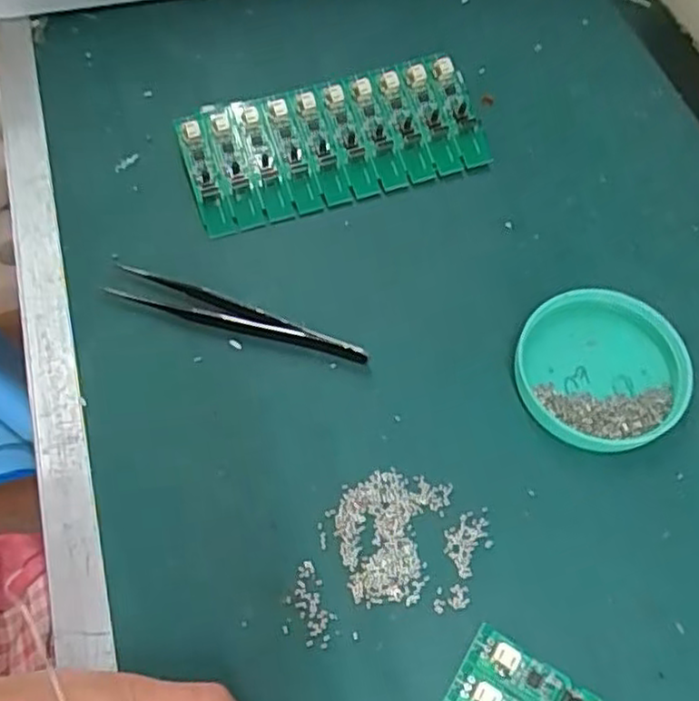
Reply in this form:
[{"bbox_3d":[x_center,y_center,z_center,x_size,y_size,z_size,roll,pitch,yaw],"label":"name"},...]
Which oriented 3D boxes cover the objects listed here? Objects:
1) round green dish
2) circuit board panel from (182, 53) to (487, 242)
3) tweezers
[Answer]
[{"bbox_3d":[0.101,0.008,0.280,0.064,0.017,0.065,0,63,0],"label":"round green dish"},{"bbox_3d":[-0.007,-0.099,0.329,0.138,0.005,0.059,-16,83,-7],"label":"circuit board panel"},{"bbox_3d":[-0.047,-0.014,0.293,0.112,0.012,0.014,17,64,8],"label":"tweezers"}]

